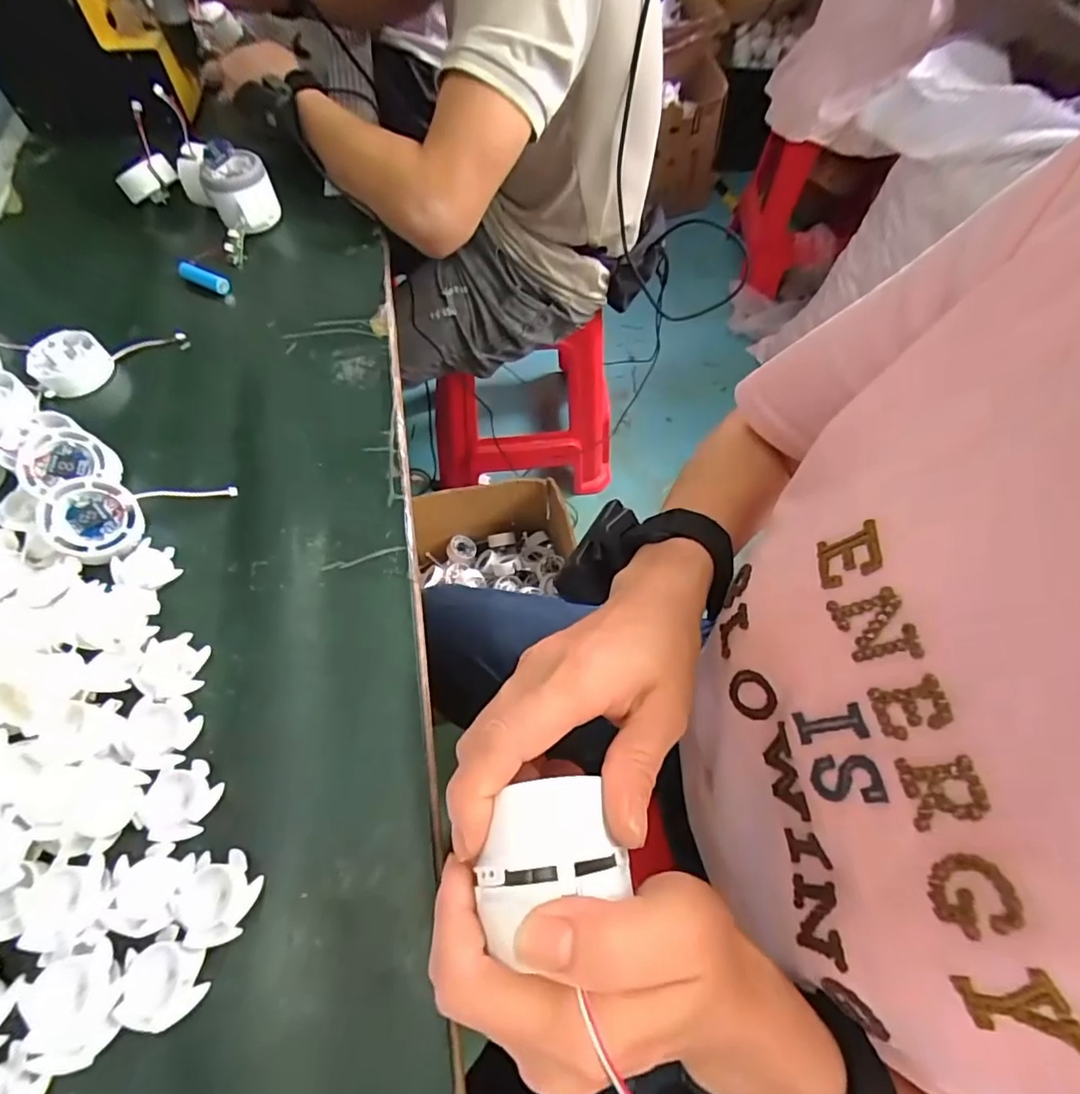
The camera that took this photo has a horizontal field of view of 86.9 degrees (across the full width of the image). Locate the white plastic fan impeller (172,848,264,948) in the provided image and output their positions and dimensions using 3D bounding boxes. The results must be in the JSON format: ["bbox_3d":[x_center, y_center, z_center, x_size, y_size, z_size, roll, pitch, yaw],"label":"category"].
[{"bbox_3d":[-0.165,0.178,0.290,0.039,0.009,0.038,33,65,18],"label":"white plastic fan impeller"}]

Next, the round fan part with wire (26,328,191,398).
[{"bbox_3d":[-0.364,-0.163,0.480,0.118,0.041,0.048,-23,62,-12],"label":"round fan part with wire"}]

